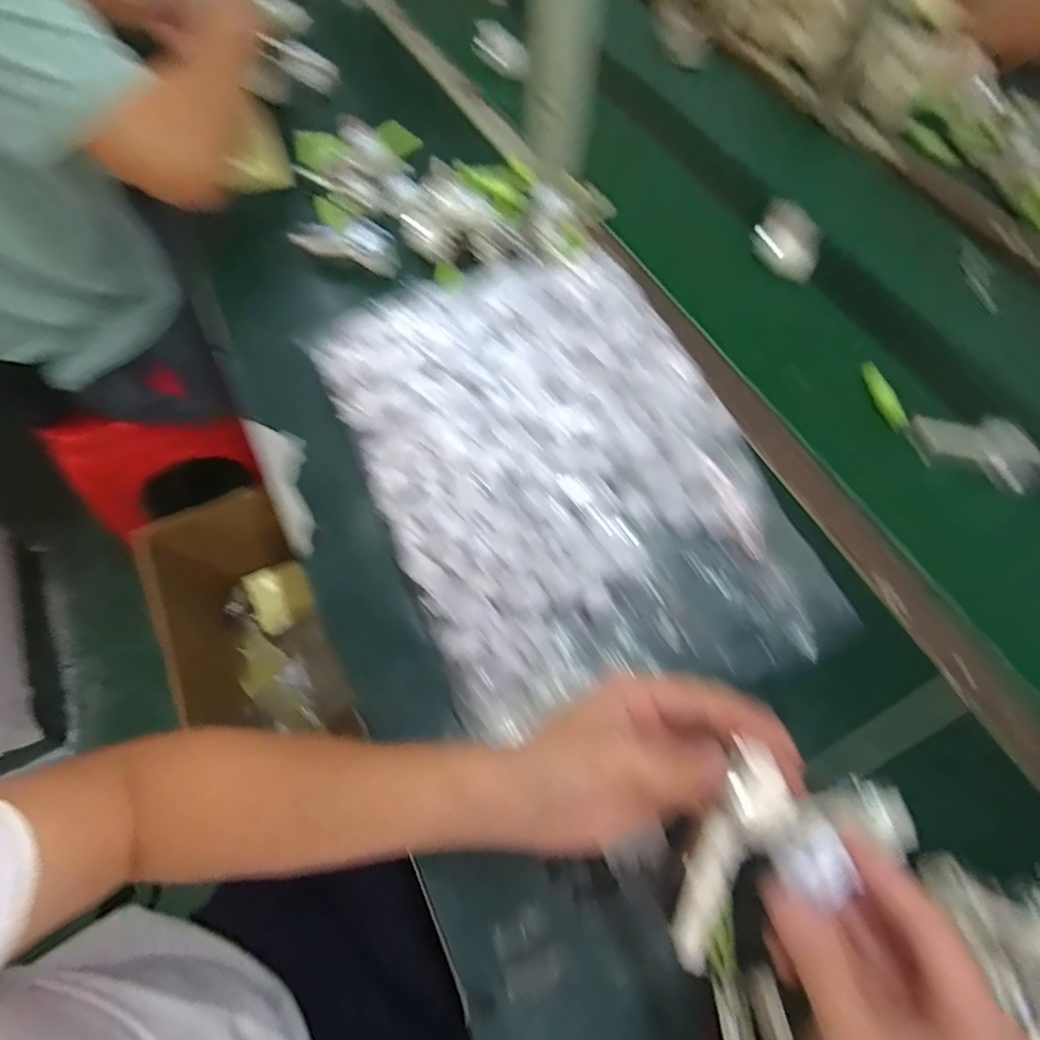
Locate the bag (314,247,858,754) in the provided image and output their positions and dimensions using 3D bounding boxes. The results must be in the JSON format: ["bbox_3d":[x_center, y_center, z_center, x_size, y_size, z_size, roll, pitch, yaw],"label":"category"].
[{"bbox_3d":[0.033,-0.037,0.458,0.278,0.034,0.398,-26,79,-7],"label":"bag"}]

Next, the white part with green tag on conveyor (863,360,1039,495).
[{"bbox_3d":[0.376,-0.081,0.515,0.046,0.036,0.165,-34,55,-18],"label":"white part with green tag on conveyor"}]

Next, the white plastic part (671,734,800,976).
[{"bbox_3d":[0.090,0.148,0.250,0.030,0.015,0.091,27,90,12],"label":"white plastic part"}]

